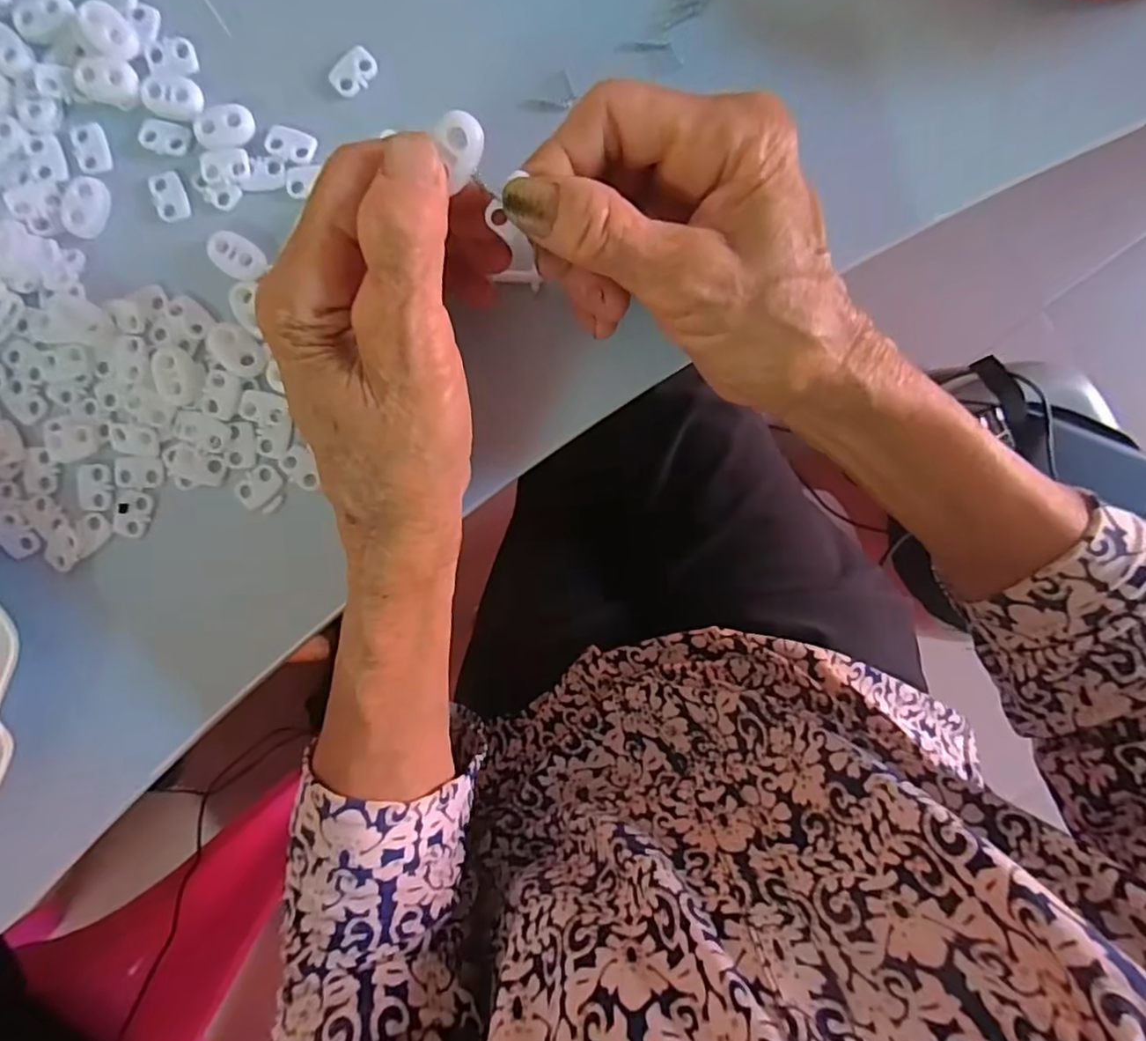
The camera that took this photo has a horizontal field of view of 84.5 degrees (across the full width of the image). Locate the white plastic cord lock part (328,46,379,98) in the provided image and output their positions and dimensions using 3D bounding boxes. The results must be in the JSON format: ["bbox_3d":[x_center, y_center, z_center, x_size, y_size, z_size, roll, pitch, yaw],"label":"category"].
[{"bbox_3d":[-0.084,-0.171,0.239,0.019,0.004,0.014,-36,97,0],"label":"white plastic cord lock part"}]

